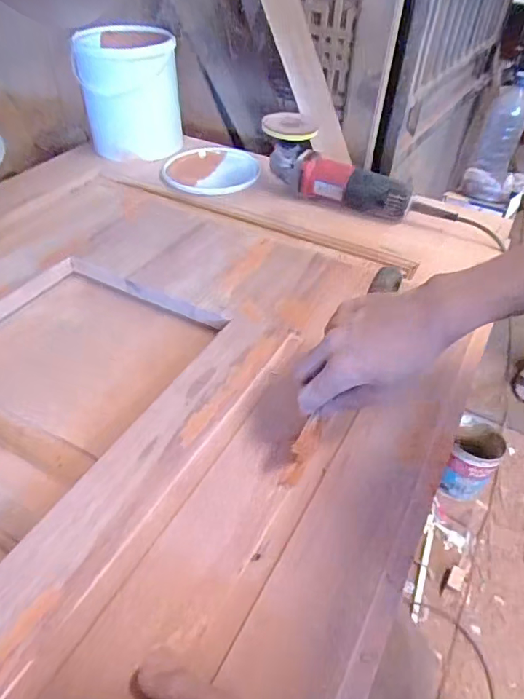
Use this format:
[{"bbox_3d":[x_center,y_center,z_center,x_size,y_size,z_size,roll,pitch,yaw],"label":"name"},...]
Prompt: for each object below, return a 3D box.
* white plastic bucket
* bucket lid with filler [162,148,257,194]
[{"bbox_3d":[-0.247,-0.485,0.919,0.169,0.195,0.157,-6,45,-10],"label":"white plastic bucket"},{"bbox_3d":[-0.094,-0.326,0.882,0.171,0.019,0.171,-1,44,-6],"label":"bucket lid with filler"}]

